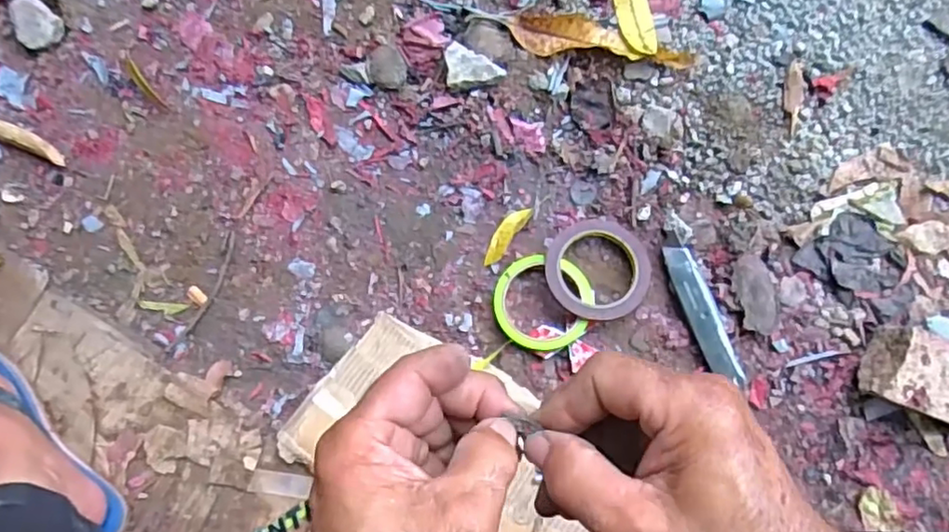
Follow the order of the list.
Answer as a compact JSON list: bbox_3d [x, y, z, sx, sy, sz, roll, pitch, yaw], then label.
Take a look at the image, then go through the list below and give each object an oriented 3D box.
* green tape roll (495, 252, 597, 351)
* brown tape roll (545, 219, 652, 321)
[{"bbox_3d":[0.068,0.037,0.625,0.095,0.018,0.093,0,77,-2],"label":"green tape roll"},{"bbox_3d":[0.124,0.003,0.633,0.103,0.024,0.106,0,77,-2],"label":"brown tape roll"}]

